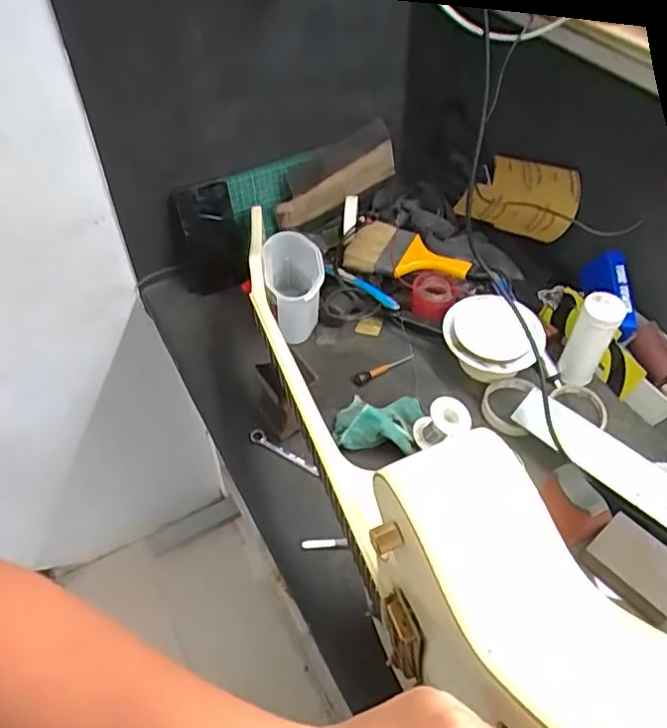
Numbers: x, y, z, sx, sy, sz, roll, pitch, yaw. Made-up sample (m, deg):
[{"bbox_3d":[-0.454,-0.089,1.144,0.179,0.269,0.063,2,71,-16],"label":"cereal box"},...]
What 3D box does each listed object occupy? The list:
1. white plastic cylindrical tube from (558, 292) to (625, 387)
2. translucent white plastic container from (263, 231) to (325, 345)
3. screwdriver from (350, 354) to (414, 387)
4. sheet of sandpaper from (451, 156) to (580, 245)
[{"bbox_3d":[0.341,-0.031,0.797,0.051,0.131,0.046,24,54,20],"label":"white plastic cylindrical tube"},{"bbox_3d":[-0.055,-0.110,0.872,0.082,0.097,0.141,-4,49,-3],"label":"translucent white plastic container"},{"bbox_3d":[0.071,0.007,0.843,0.097,0.018,0.015,-23,53,-18],"label":"screwdriver"},{"bbox_3d":[0.288,-0.259,0.926,0.046,0.109,0.189,10,17,-45],"label":"sheet of sandpaper"}]

